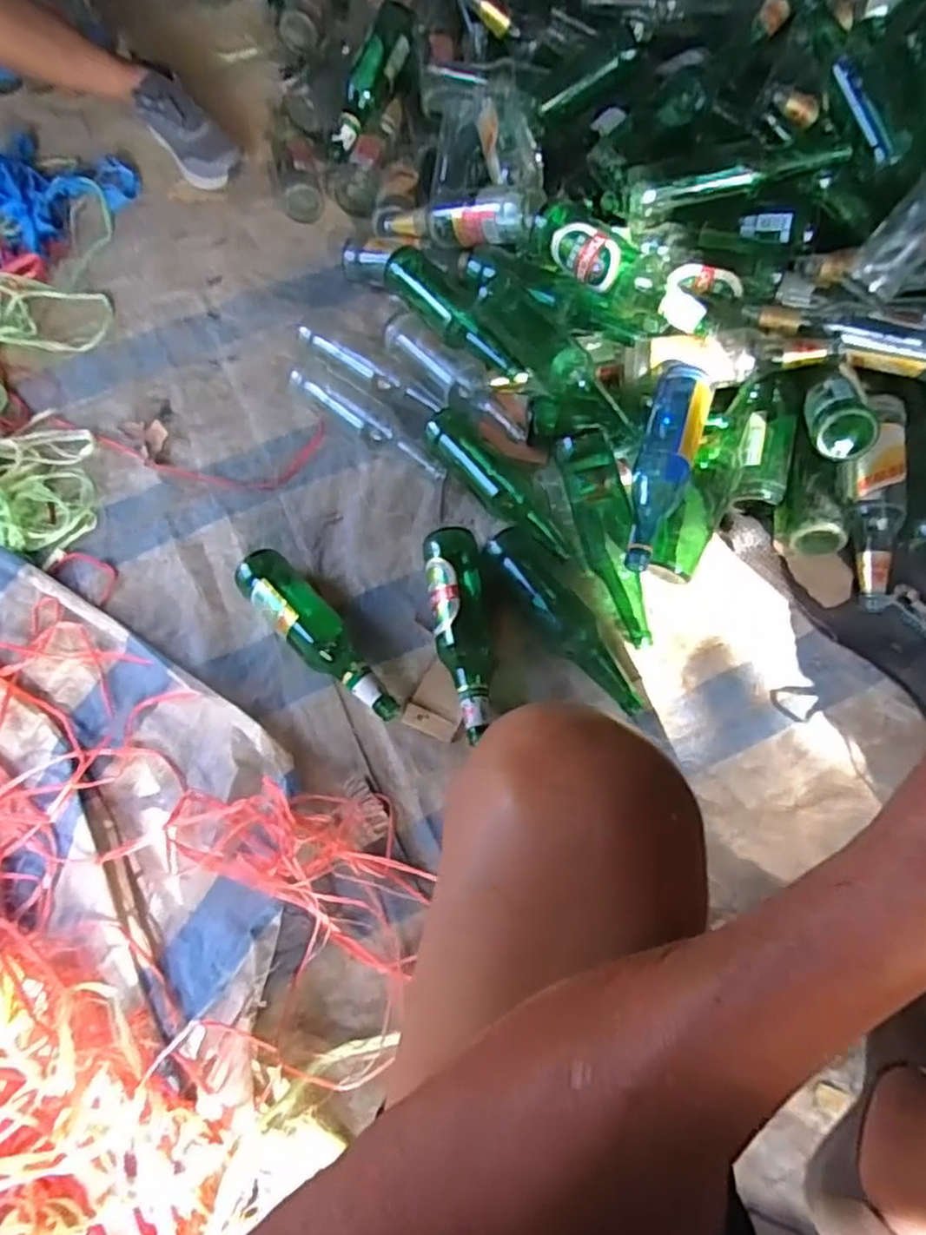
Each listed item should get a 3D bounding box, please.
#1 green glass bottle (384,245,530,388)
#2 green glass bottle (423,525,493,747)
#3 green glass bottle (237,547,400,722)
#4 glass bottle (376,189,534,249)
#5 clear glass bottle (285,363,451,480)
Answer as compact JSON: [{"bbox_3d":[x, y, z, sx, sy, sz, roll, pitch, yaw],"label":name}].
[{"bbox_3d":[-0.003,-0.419,0.983,0.079,0.069,0.284,-36,69,-11],"label":"green glass bottle"},{"bbox_3d":[-0.001,0.012,0.834,0.068,0.065,0.273,-9,65,0],"label":"green glass bottle"},{"bbox_3d":[-0.173,0.023,0.842,0.067,0.063,0.275,-41,69,-14],"label":"green glass bottle"},{"bbox_3d":[-0.026,-0.577,1.020,0.306,0.059,0.057,24,67,38],"label":"glass bottle"},{"bbox_3d":[-0.128,-0.271,0.979,0.270,0.056,0.067,36,72,18],"label":"clear glass bottle"}]

